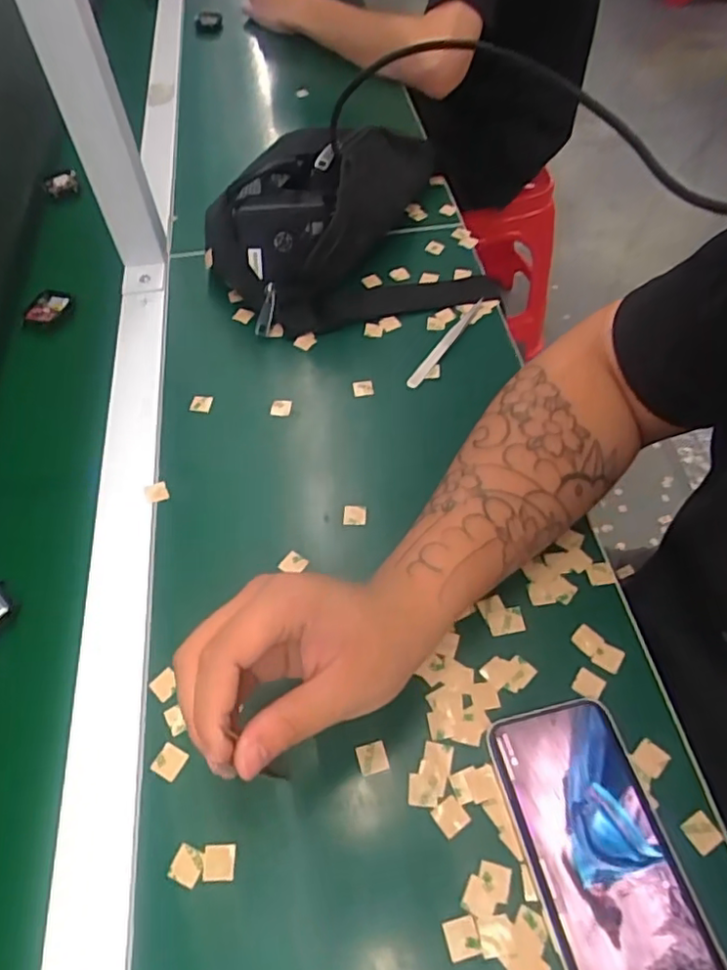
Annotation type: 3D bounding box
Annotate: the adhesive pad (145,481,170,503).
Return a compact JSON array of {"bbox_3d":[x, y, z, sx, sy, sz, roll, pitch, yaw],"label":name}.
[{"bbox_3d":[-0.148,0.005,0.438,0.016,0.004,0.015,-17,68,-22],"label":"adhesive pad"}]

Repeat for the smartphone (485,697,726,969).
[{"bbox_3d":[0.118,0.185,0.304,0.072,0.011,0.145,-12,56,-6],"label":"smartphone"}]

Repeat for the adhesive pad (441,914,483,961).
[{"bbox_3d":[0.047,0.214,0.290,0.015,0.004,0.016,-14,56,-7],"label":"adhesive pad"}]

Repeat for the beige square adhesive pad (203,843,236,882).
[{"bbox_3d":[-0.073,0.190,0.307,0.015,0.004,0.016,-3,55,0],"label":"beige square adhesive pad"}]

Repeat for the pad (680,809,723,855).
[{"bbox_3d":[0.173,0.177,0.312,0.015,0.004,0.016,-25,58,-14],"label":"pad"}]

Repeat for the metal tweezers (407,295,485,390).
[{"bbox_3d":[0.073,-0.124,0.524,0.010,0.009,0.123,27,61,19],"label":"metal tweezers"}]

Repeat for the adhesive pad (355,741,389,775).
[{"bbox_3d":[0.005,0.150,0.336,0.016,0.004,0.015,-13,56,-7],"label":"adhesive pad"}]

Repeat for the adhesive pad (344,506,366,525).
[{"bbox_3d":[-0.006,0.021,0.428,0.015,0.005,0.015,4,56,5],"label":"adhesive pad"}]

